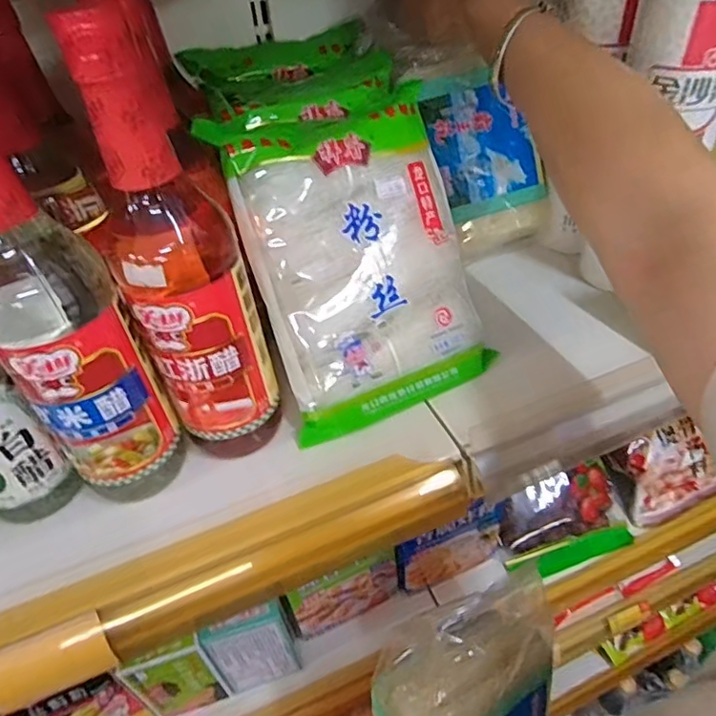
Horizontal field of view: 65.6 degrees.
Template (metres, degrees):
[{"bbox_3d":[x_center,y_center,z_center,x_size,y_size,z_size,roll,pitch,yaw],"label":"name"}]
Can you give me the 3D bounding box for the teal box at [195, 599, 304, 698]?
[{"bbox_3d":[-0.090,0.252,0.483,0.067,0.108,0.026,-14,43,-9],"label":"teal box"}]

